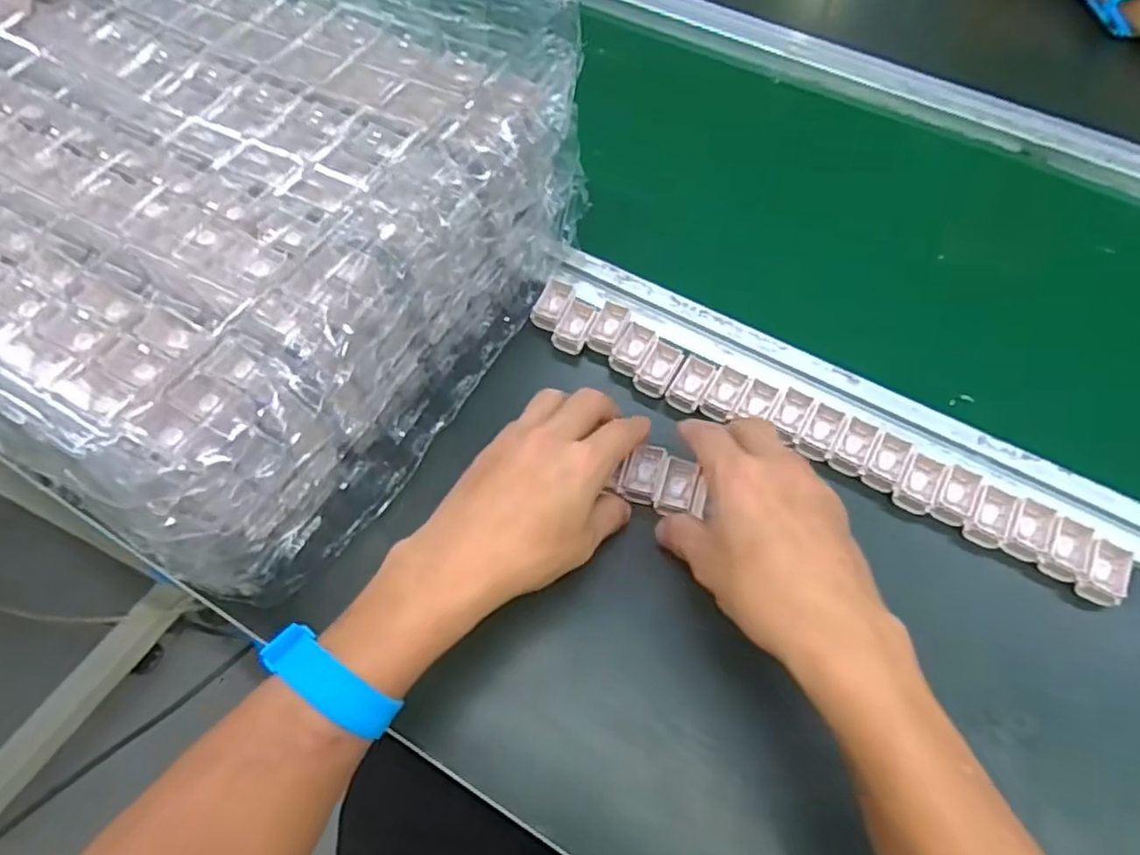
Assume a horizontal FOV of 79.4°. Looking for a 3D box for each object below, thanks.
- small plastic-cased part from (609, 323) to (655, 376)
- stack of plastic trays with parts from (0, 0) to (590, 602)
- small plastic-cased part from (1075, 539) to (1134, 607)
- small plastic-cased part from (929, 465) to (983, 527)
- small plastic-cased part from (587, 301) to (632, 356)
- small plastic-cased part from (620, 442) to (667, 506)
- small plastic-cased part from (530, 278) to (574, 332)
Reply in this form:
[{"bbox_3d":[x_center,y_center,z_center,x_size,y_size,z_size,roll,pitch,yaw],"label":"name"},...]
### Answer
[{"bbox_3d":[0.042,-0.054,0.465,0.022,0.008,0.034,23,63,11],"label":"small plastic-cased part"},{"bbox_3d":[-0.288,-0.179,0.453,0.518,0.141,0.343,30,64,15],"label":"stack of plastic trays with parts"},{"bbox_3d":[0.307,0.084,0.393,0.022,0.014,0.037,31,65,15],"label":"small plastic-cased part"},{"bbox_3d":[0.234,0.040,0.415,0.021,0.012,0.038,28,64,14],"label":"small plastic-cased part"},{"bbox_3d":[0.027,-0.069,0.474,0.021,0.011,0.037,21,62,10],"label":"small plastic-cased part"},{"bbox_3d":[0.045,0.027,0.422,0.021,0.015,0.038,16,62,8],"label":"small plastic-cased part"},{"bbox_3d":[-0.012,-0.088,0.483,0.019,0.010,0.034,22,63,11],"label":"small plastic-cased part"}]

